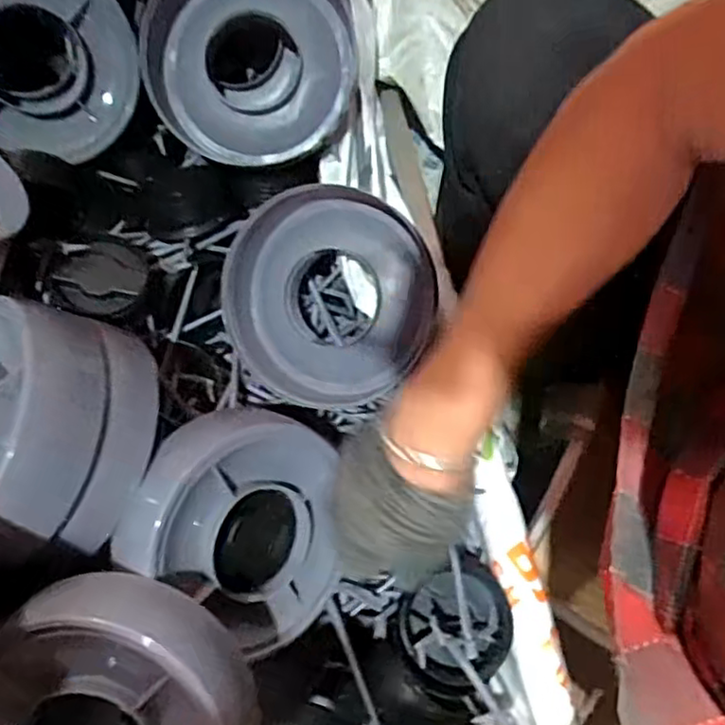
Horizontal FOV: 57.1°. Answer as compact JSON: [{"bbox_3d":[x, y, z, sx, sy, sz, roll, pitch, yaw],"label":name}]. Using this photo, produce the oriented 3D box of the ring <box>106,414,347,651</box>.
[{"bbox_3d":[-0.075,0.102,0.425,0.137,0.040,0.140,21,88,-36],"label":"ring"}]

